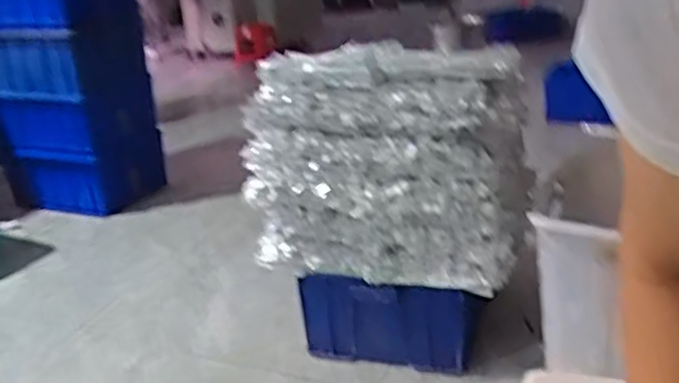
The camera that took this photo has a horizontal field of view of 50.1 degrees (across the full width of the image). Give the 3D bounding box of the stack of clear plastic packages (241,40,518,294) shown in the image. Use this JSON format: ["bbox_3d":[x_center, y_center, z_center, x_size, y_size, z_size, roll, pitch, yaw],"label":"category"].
[{"bbox_3d":[0.104,-0.069,1.678,0.571,0.459,0.371,5,22,24],"label":"stack of clear plastic packages"}]

